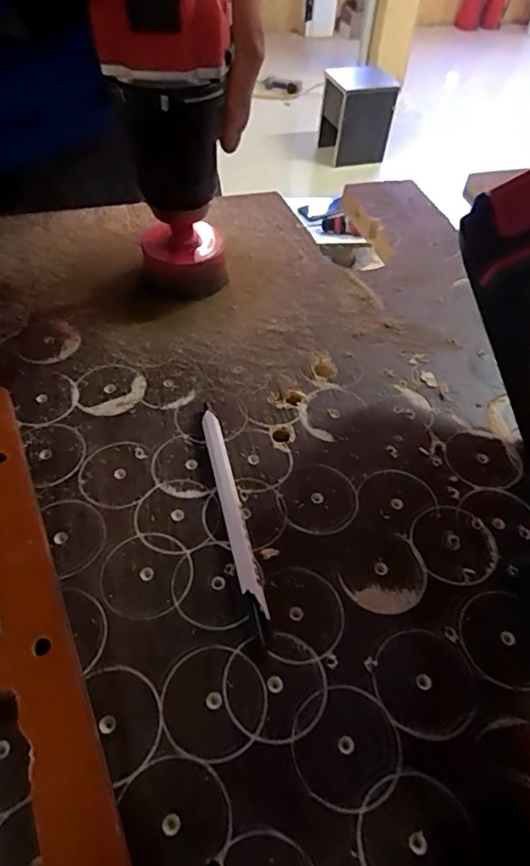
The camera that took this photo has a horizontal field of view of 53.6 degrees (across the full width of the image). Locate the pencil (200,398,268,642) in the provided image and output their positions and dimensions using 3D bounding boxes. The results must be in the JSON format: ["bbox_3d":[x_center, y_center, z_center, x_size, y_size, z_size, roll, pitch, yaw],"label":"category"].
[{"bbox_3d":[-0.014,0.031,0.216,0.008,0.008,0.110,-10,53,-12],"label":"pencil"}]

